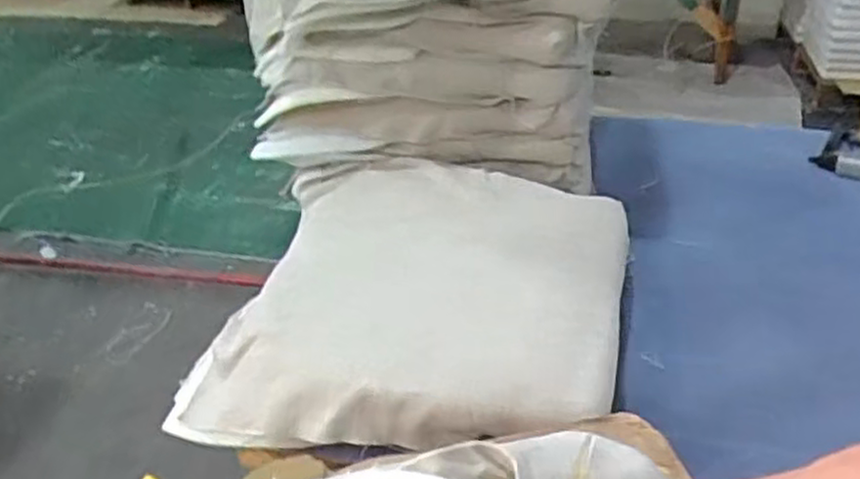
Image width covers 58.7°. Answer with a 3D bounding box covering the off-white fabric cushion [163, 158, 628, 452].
[{"bbox_3d":[-0.012,0.062,1.096,0.563,0.123,0.545,6,35,13],"label":"off-white fabric cushion"}]

